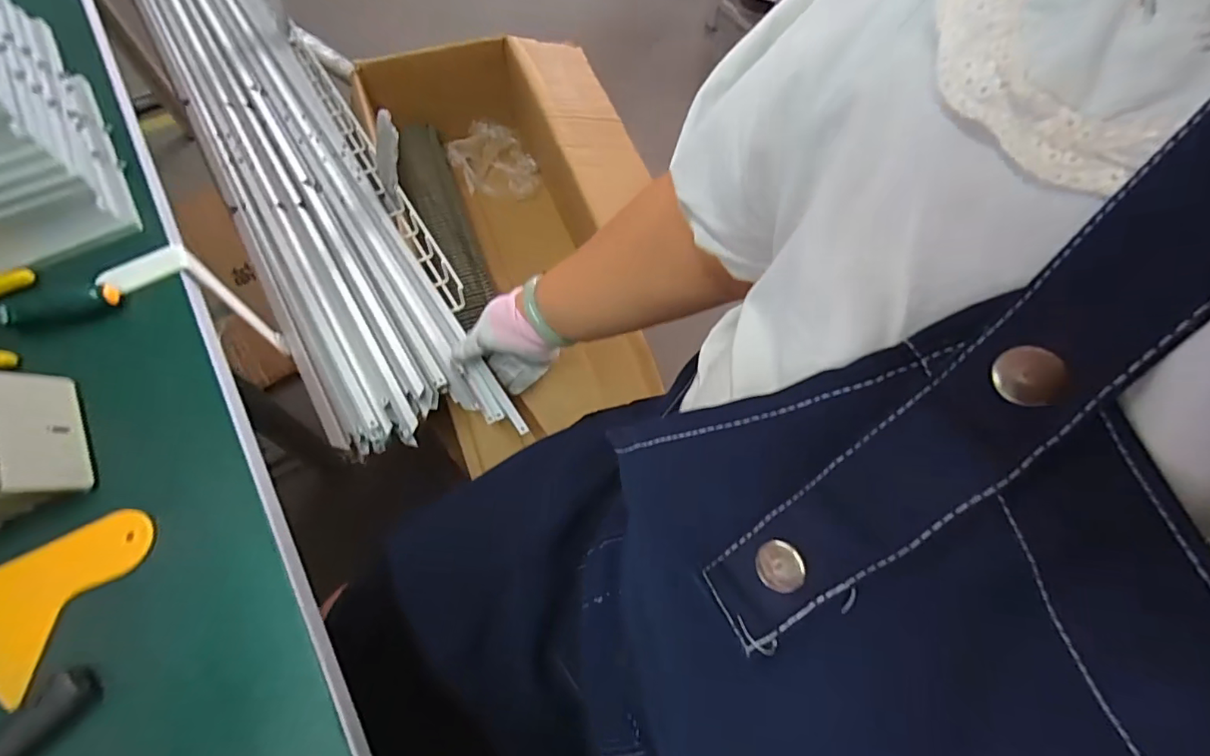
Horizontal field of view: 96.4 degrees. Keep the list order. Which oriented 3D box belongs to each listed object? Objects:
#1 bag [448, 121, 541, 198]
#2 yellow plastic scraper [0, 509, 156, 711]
[{"bbox_3d":[-0.199,-0.382,0.959,0.124,0.054,0.152,-26,67,-14],"label":"bag"},{"bbox_3d":[-0.317,0.116,0.312,0.080,0.007,0.097,31,67,13],"label":"yellow plastic scraper"}]

